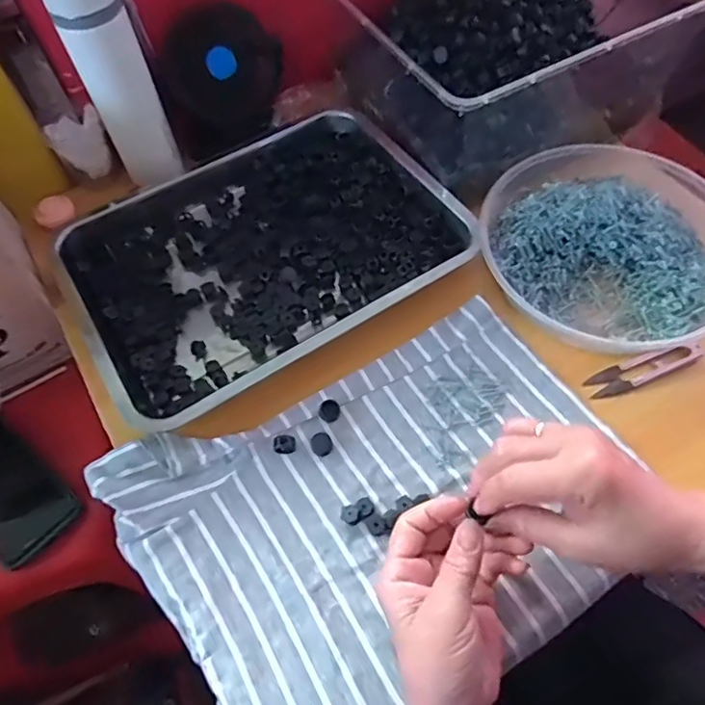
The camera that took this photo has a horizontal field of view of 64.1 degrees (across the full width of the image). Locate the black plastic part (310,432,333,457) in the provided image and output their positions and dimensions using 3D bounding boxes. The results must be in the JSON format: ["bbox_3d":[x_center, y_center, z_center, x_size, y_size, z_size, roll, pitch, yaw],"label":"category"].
[{"bbox_3d":[-0.024,0.072,0.447,0.017,0.004,0.018,-1,60,2],"label":"black plastic part"}]

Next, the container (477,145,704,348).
[{"bbox_3d":[0.227,-0.104,0.499,0.216,0.049,0.211,-1,60,2],"label":"container"}]

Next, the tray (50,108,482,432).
[{"bbox_3d":[-0.090,-0.106,0.533,0.339,0.033,0.266,-30,63,-14],"label":"tray"}]

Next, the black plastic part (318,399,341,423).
[{"bbox_3d":[-0.019,0.047,0.459,0.017,0.011,0.017,-1,60,2],"label":"black plastic part"}]

